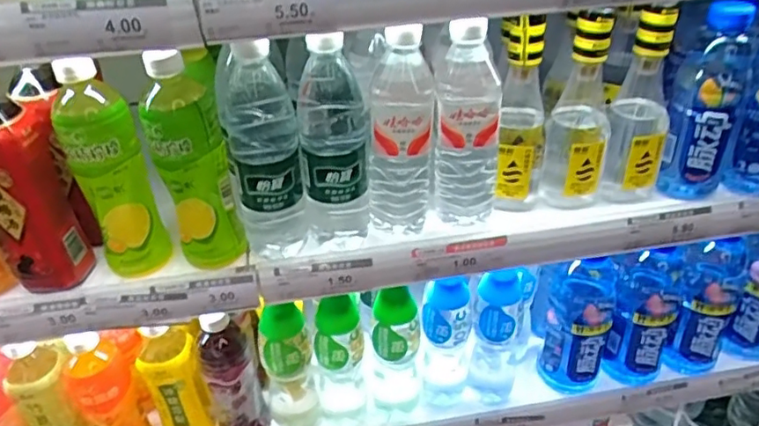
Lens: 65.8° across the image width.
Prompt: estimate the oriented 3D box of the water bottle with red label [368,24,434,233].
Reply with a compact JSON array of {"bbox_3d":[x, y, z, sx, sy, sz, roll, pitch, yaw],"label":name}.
[{"bbox_3d":[0.021,-0.078,0.567,0.060,0.210,0.055,2,33,6],"label":"water bottle with red label"}]

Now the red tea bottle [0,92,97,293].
[{"bbox_3d":[-0.326,-0.024,0.535,0.075,0.200,0.063,-21,38,-27],"label":"red tea bottle"}]

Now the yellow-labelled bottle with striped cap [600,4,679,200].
[{"bbox_3d":[0.277,-0.112,0.620,0.060,0.202,0.071,14,36,22],"label":"yellow-labelled bottle with striped cap"}]

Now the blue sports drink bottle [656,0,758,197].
[{"bbox_3d":[0.339,-0.112,0.609,0.068,0.202,0.058,17,37,26],"label":"blue sports drink bottle"}]

